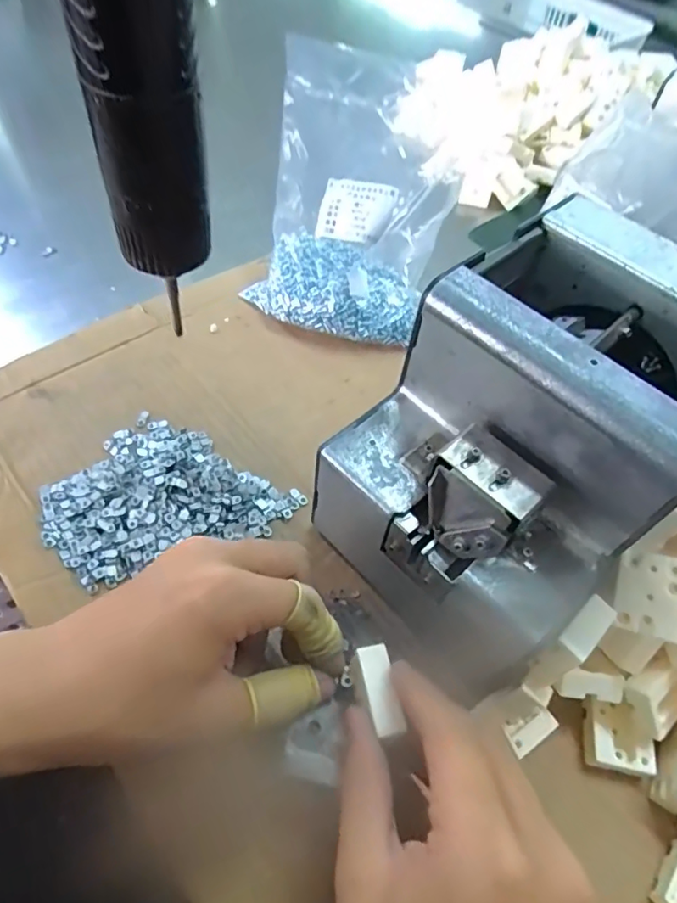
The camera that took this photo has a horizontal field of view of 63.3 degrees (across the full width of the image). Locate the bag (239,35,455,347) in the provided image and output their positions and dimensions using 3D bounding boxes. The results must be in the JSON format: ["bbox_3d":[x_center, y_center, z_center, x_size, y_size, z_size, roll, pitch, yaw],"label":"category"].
[{"bbox_3d":[0.009,-0.174,0.389,0.136,0.183,0.056,11,8,13],"label":"bag"}]

